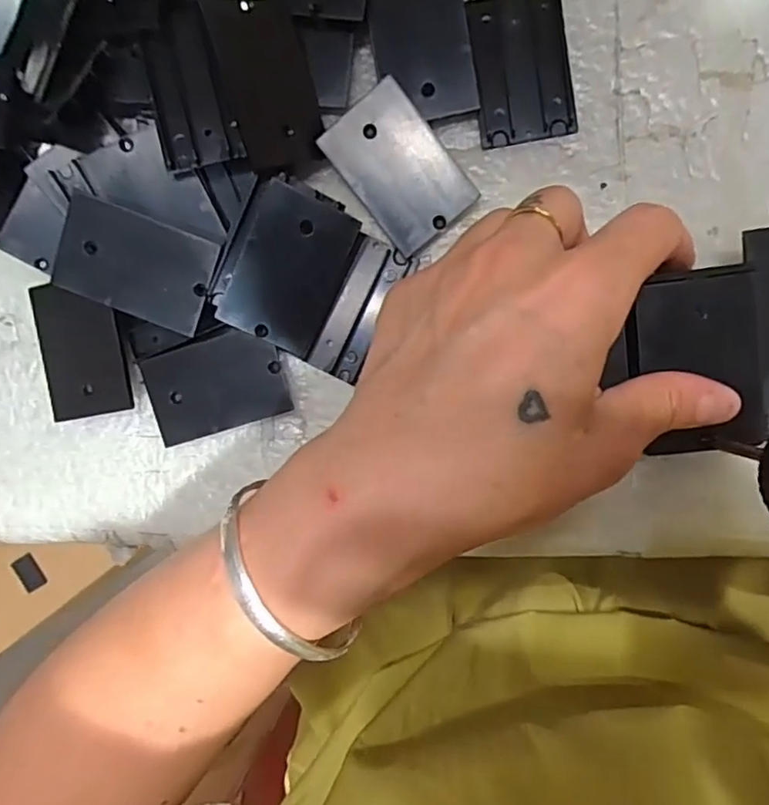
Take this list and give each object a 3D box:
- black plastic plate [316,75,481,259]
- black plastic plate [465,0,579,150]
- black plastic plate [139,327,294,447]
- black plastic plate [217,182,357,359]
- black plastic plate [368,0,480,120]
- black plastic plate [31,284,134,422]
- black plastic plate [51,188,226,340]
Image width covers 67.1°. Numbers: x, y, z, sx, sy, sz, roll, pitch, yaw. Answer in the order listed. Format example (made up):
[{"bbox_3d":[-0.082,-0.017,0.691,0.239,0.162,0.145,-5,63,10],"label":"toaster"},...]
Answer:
[{"bbox_3d":[0.005,-0.087,0.216,0.035,0.004,0.054,-37,97,9],"label":"black plastic plate"},{"bbox_3d":[0.051,-0.126,0.216,0.035,0.004,0.054,-8,91,5],"label":"black plastic plate"},{"bbox_3d":[-0.067,-0.007,0.229,0.054,0.006,0.036,-16,97,9],"label":"black plastic plate"},{"bbox_3d":[-0.037,-0.050,0.218,0.040,0.004,0.055,23,102,-13],"label":"black plastic plate"},{"bbox_3d":[0.014,-0.134,0.217,0.035,0.006,0.053,-8,91,5],"label":"black plastic plate"},{"bbox_3d":[-0.122,-0.020,0.232,0.036,0.006,0.052,-6,99,12],"label":"black plastic plate"},{"bbox_3d":[-0.092,-0.052,0.215,0.056,0.006,0.035,20,96,-6],"label":"black plastic plate"}]

